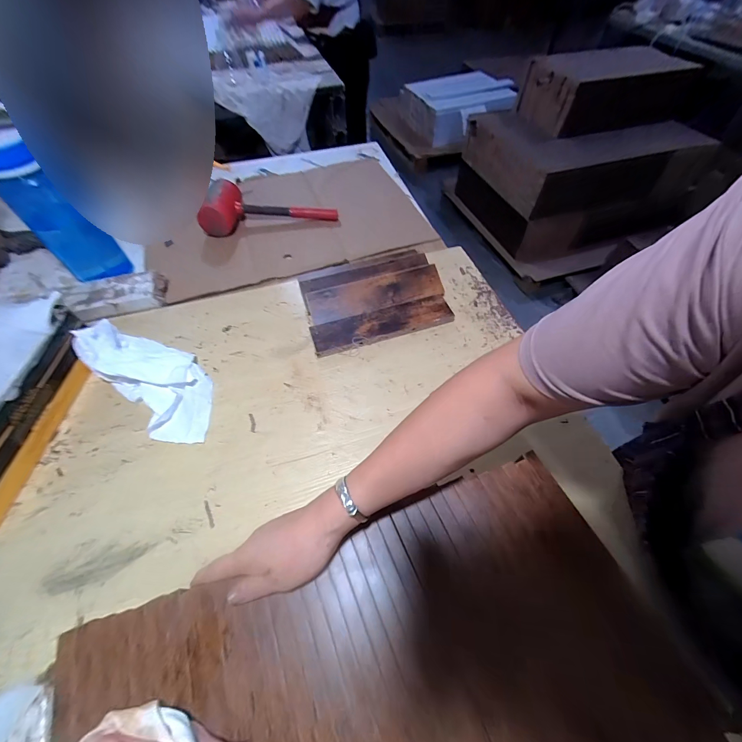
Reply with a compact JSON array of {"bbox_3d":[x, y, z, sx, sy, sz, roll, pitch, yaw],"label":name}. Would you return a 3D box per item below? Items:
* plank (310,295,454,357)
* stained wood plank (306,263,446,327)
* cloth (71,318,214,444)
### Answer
[{"bbox_3d":[0.020,-0.082,0.579,0.244,0.020,0.066,-15,55,-8],"label":"plank"},{"bbox_3d":[0.008,-0.144,0.610,0.249,0.010,0.066,-14,76,-6],"label":"stained wood plank"},{"bbox_3d":[-0.336,0.000,0.503,0.271,0.062,0.114,34,62,24],"label":"cloth"}]

